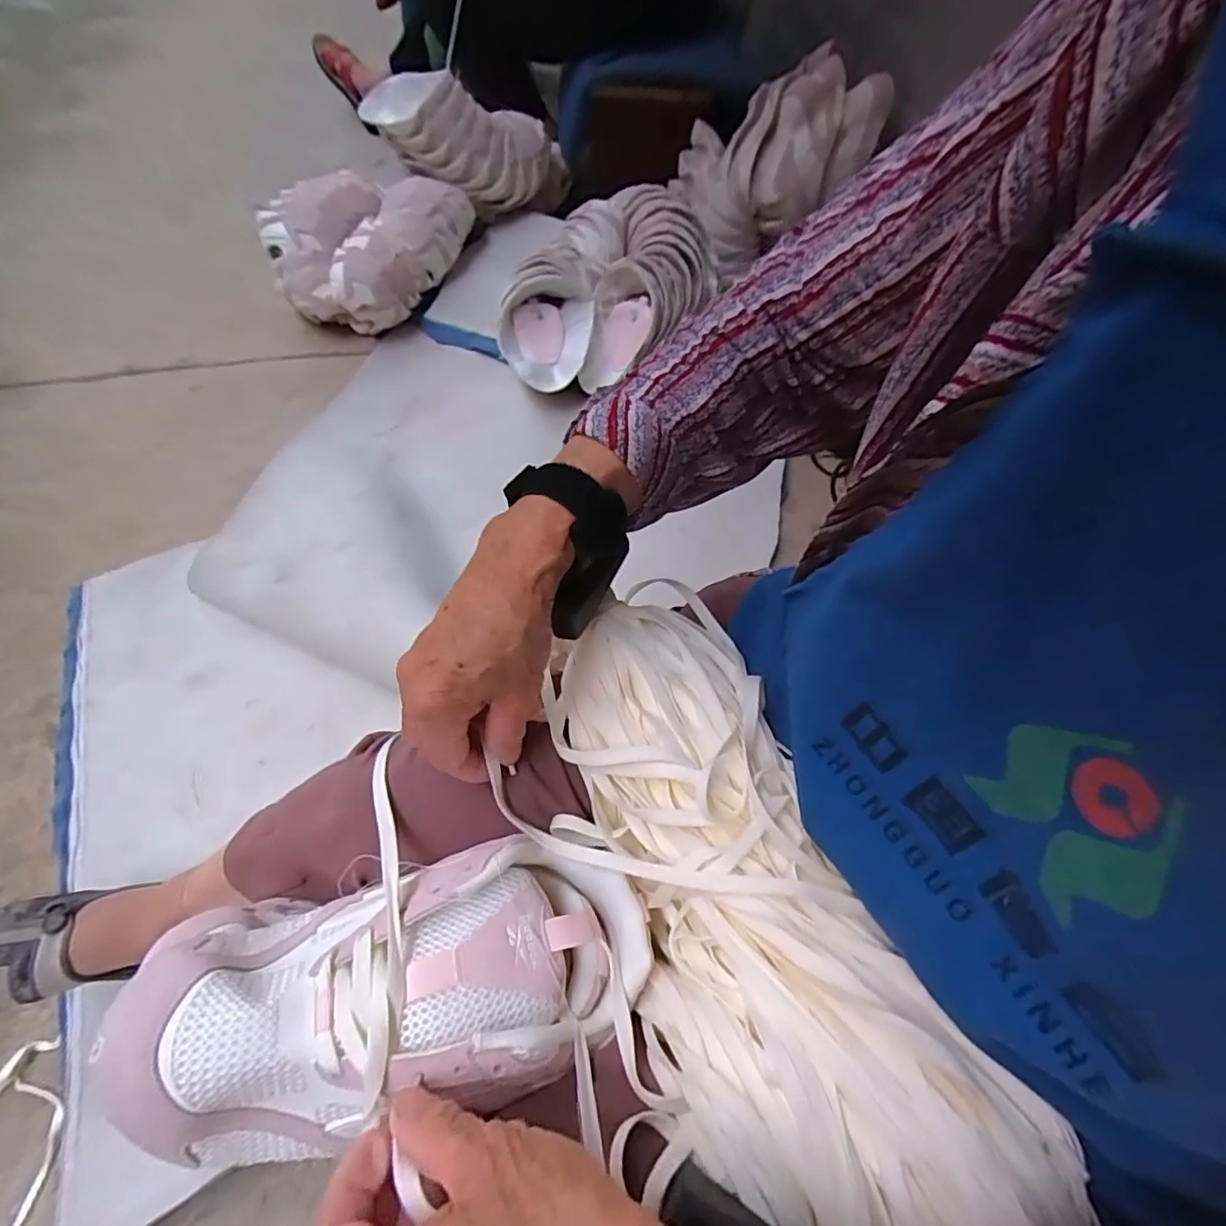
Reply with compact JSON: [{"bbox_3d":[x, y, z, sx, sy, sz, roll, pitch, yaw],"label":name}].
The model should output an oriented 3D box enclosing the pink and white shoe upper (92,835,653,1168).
[{"bbox_3d":[-0.104,0.187,0.303,0.236,0.090,0.111,-6,60,-12],"label":"pink and white shoe upper"}]

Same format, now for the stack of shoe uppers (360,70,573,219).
[{"bbox_3d":[-0.279,-0.945,1.199,0.427,0.166,0.209,8,58,-23],"label":"stack of shoe uppers"}]

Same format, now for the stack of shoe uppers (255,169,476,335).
[{"bbox_3d":[-0.471,-0.711,1.147,0.306,0.147,0.356,23,60,7],"label":"stack of shoe uppers"}]

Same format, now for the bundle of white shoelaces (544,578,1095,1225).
[{"bbox_3d":[0.060,0.136,0.305,0.139,0.058,0.335,-20,64,-17],"label":"bundle of white shoelaces"}]

